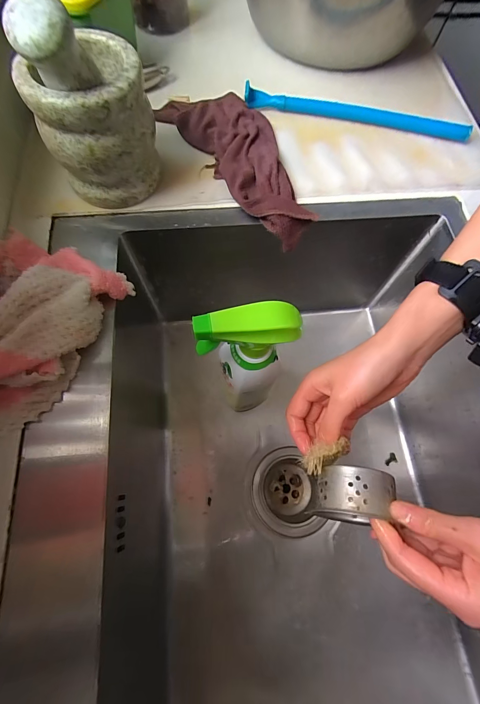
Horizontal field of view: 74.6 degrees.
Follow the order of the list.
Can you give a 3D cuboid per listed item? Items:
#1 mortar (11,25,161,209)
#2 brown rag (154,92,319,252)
[{"bbox_3d":[-0.132,-0.212,0.300,0.095,0.107,0.093,-15,70,-8],"label":"mortar"},{"bbox_3d":[0.008,-0.231,0.362,0.103,0.021,0.243,-34,74,-15],"label":"brown rag"}]

